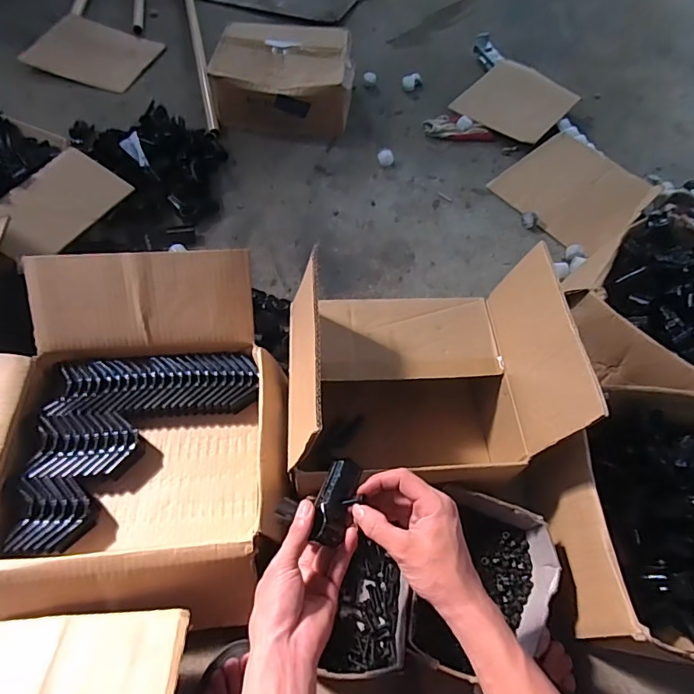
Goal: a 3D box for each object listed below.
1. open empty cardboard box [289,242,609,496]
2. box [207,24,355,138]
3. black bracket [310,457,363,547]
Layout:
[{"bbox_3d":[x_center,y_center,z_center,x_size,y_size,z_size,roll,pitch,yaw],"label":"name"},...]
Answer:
[{"bbox_3d":[0.098,0.049,0.676,0.343,0.271,0.272,-1,59,-3],"label":"open empty cardboard box"},{"bbox_3d":[-0.153,-0.668,1.185,0.332,0.130,0.283,6,59,1],"label":"box"},{"bbox_3d":[-0.010,0.150,0.460,0.033,0.019,0.079,17,75,7],"label":"black bracket"}]

